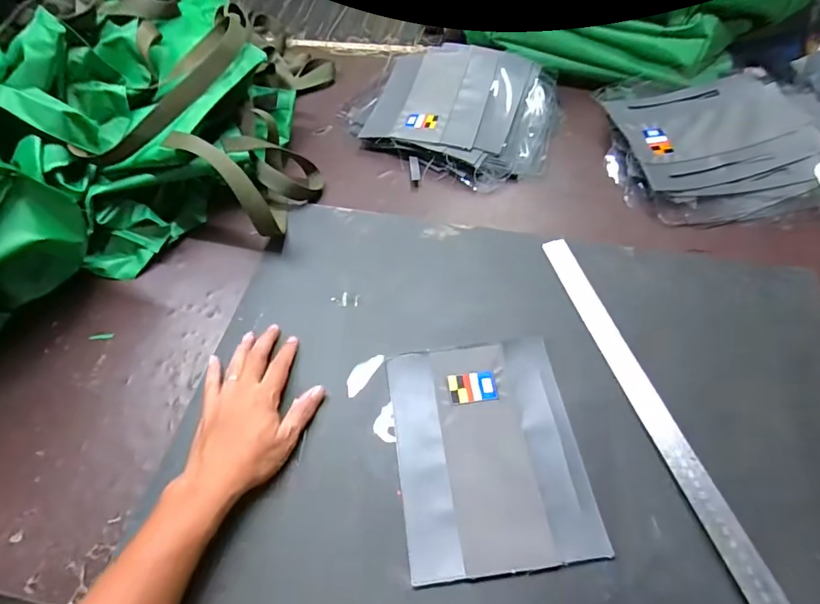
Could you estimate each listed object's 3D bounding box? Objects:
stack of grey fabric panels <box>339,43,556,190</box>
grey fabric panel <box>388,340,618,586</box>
[{"bbox_3d":[0.066,-0.308,0.726,0.324,0.047,0.279,20,60,16],"label":"stack of grey fabric panels"},{"bbox_3d":[0.075,0.140,0.447,0.172,0.011,0.212,-9,56,0],"label":"grey fabric panel"}]

